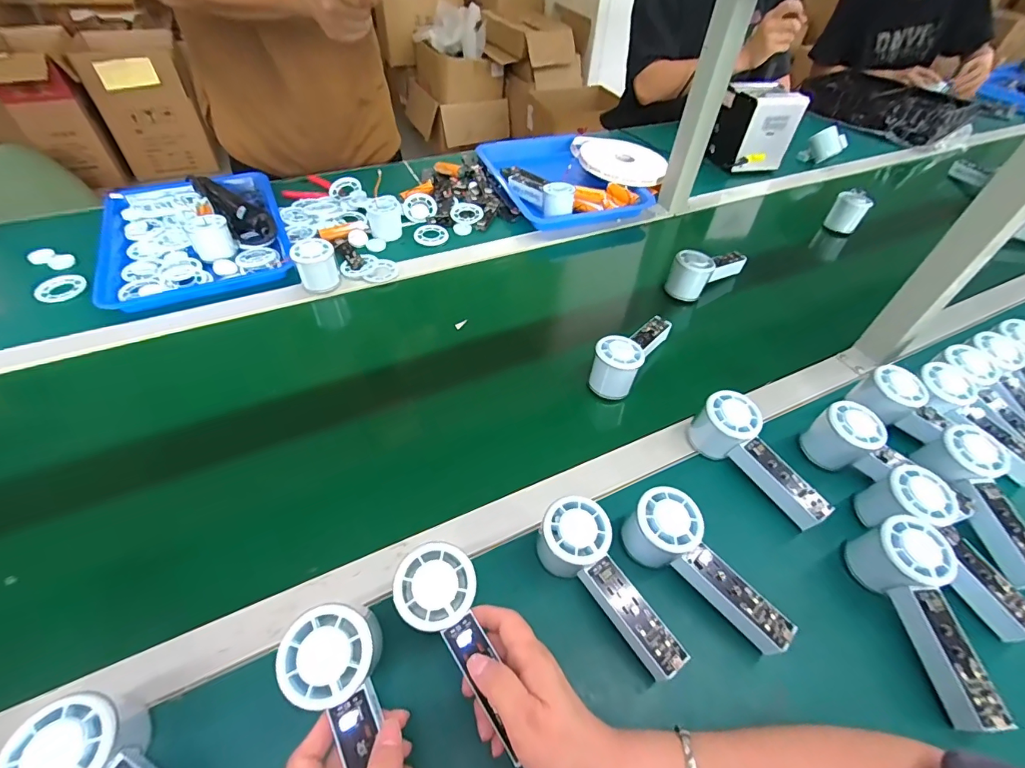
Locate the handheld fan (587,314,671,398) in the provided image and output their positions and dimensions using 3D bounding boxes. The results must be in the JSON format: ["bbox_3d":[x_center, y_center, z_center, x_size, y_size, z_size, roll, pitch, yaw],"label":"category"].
[{"bbox_3d":[0.158,-0.047,0.580,0.052,0.056,0.150,33,54,23],"label":"handheld fan"}]

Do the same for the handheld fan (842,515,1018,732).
[{"bbox_3d":[0.351,0.196,0.384,0.056,0.058,0.154,-3,61,-7],"label":"handheld fan"}]

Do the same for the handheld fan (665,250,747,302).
[{"bbox_3d":[0.310,-0.187,0.715,0.148,0.063,0.059,-32,57,-28],"label":"handheld fan"}]

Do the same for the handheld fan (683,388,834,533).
[{"bbox_3d":[0.257,0.082,0.481,0.053,0.063,0.154,-28,70,-26],"label":"handheld fan"}]

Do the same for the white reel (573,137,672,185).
[{"bbox_3d":[0.218,-0.457,0.917,0.170,0.030,0.182,1,48,-3],"label":"white reel"}]

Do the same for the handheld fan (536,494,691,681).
[{"bbox_3d":[0.081,0.167,0.377,0.057,0.059,0.150,-29,56,-26],"label":"handheld fan"}]

